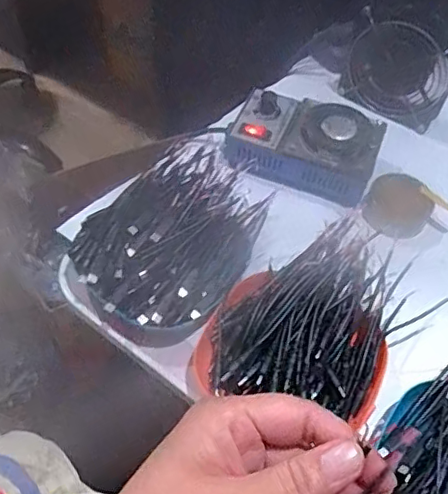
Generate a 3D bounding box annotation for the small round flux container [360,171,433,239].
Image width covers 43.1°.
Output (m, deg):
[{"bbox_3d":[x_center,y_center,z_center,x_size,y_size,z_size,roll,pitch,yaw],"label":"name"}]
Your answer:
[{"bbox_3d":[0.175,-0.043,0.570,0.064,0.022,0.067,2,53,-3],"label":"small round flux container"}]

